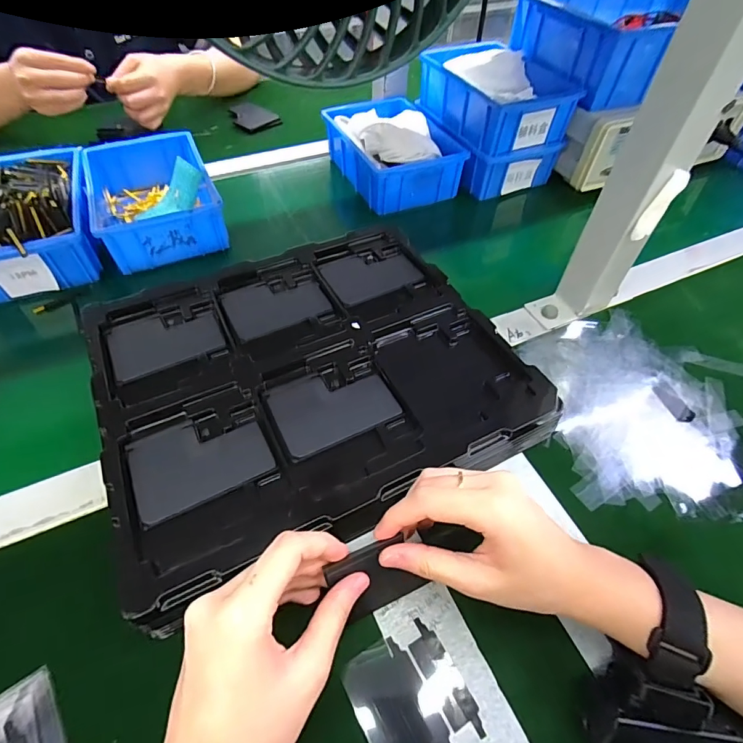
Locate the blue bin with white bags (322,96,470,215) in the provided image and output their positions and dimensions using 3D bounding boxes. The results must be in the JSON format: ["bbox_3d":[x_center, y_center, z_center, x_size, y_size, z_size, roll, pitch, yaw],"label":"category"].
[{"bbox_3d":[0.031,-0.322,0.620,0.146,0.072,0.201,-19,54,-16],"label":"blue bin with white bags"}]

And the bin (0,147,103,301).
[{"bbox_3d":[-0.393,-0.179,0.493,0.140,0.068,0.214,-16,53,-15],"label":"bin"}]

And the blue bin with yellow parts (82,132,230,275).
[{"bbox_3d":[-0.273,-0.219,0.541,0.134,0.062,0.205,-19,54,-16],"label":"blue bin with yellow parts"}]

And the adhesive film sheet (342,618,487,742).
[{"bbox_3d":[0.025,0.194,0.254,0.062,0.004,0.069,-23,55,-19],"label":"adhesive film sheet"}]

